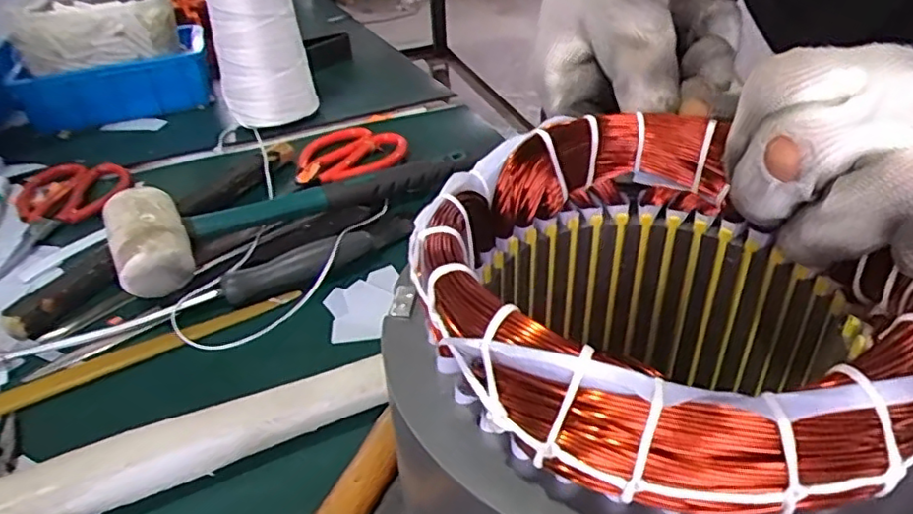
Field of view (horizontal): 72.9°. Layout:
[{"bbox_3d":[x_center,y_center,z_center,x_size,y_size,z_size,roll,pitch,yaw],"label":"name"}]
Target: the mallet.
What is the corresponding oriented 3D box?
[{"bbox_3d":[-0.108,-0.044,0.468,0.277,0.054,0.061,-19,42,-24],"label":"mallet"}]

